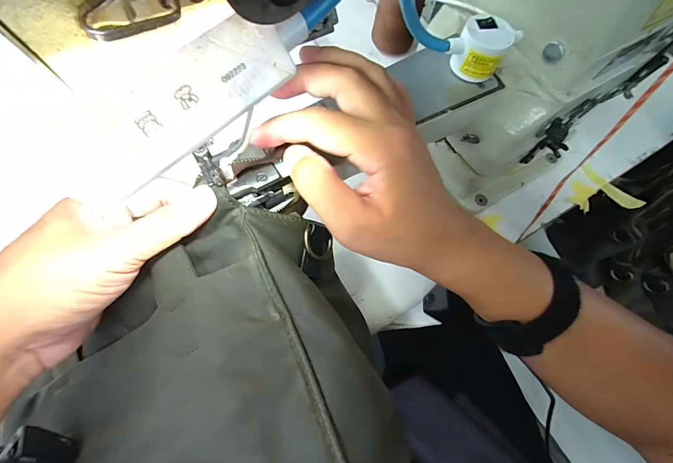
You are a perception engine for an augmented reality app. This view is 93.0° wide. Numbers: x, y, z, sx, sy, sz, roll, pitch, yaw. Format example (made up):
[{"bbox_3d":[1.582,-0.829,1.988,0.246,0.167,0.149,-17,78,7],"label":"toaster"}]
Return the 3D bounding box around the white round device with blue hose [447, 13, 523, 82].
[{"bbox_3d":[0.111,-0.140,0.243,0.041,0.034,0.040,1,68,-2],"label":"white round device with blue hose"}]

